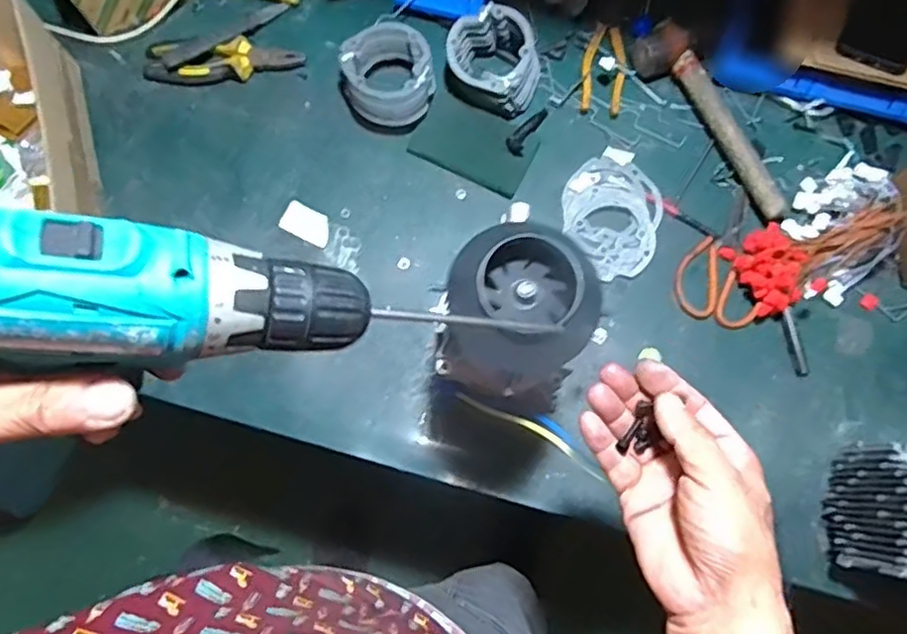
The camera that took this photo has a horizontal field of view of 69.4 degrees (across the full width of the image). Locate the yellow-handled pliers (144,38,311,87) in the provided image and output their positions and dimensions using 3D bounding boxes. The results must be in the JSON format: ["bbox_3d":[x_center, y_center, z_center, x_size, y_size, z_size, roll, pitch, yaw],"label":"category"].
[{"bbox_3d":[-0.292,-0.323,0.837,0.197,0.024,0.064,2,75,1],"label":"yellow-handled pliers"}]

